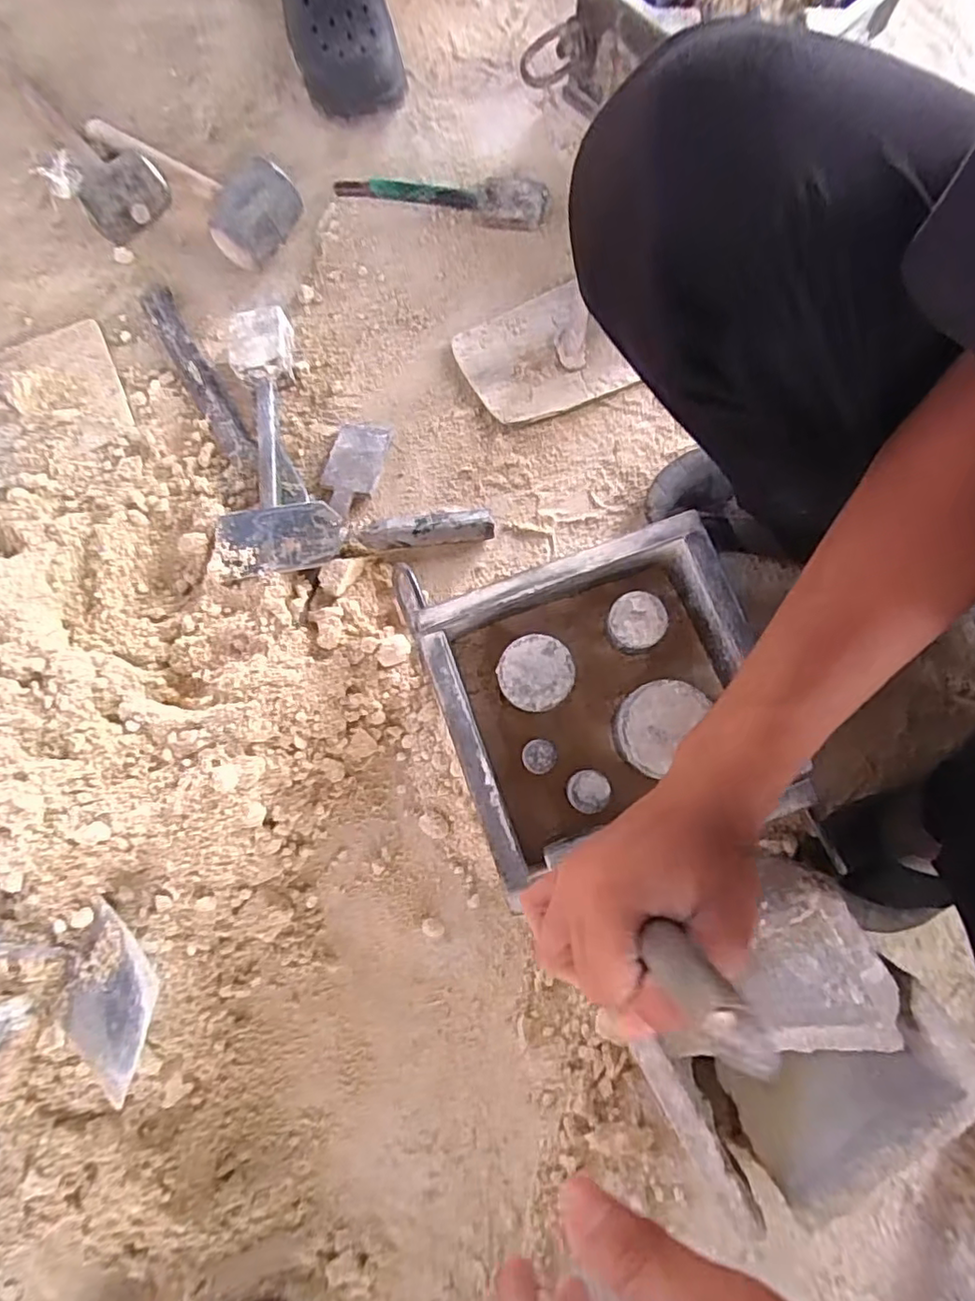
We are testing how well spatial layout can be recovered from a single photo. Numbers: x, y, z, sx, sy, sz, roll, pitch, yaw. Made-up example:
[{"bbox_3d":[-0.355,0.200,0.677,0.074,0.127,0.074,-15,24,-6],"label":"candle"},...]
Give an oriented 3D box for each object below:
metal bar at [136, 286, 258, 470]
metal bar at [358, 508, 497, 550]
[{"bbox_3d":[-0.319,-0.301,0.663,0.033,0.014,0.261,-31,80,-5],"label":"metal bar"},{"bbox_3d":[-0.060,-0.117,0.600,0.129,0.035,0.026,-9,79,-1],"label":"metal bar"}]

